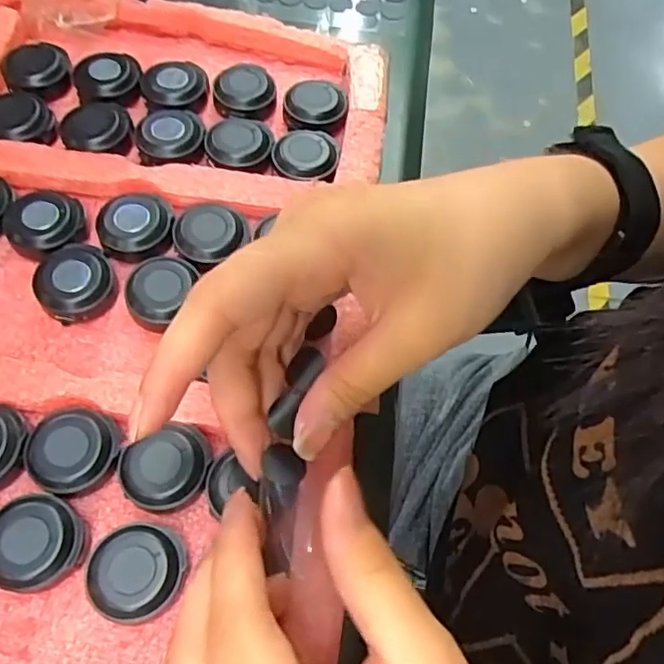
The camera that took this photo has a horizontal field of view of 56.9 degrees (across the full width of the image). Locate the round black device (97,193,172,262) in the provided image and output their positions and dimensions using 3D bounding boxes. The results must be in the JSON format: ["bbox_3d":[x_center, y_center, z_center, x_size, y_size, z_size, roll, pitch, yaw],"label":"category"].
[{"bbox_3d":[-0.080,-0.043,0.249,0.026,0.009,0.030,33,65,10],"label":"round black device"}]

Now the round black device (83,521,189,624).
[{"bbox_3d":[-0.062,0.075,0.194,0.030,0.012,0.028,3,64,-5],"label":"round black device"}]

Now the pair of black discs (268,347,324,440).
[{"bbox_3d":[-0.012,0.018,0.191,0.011,0.009,0.028,21,75,8],"label":"pair of black discs"}]

